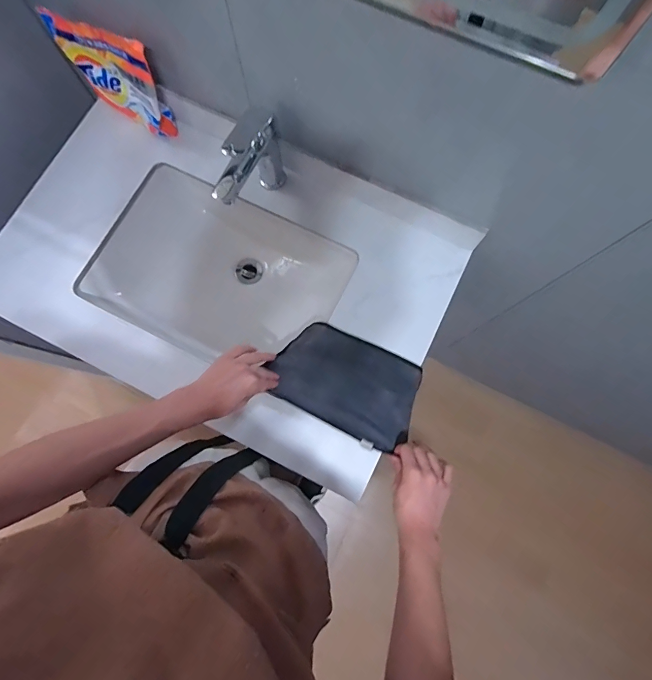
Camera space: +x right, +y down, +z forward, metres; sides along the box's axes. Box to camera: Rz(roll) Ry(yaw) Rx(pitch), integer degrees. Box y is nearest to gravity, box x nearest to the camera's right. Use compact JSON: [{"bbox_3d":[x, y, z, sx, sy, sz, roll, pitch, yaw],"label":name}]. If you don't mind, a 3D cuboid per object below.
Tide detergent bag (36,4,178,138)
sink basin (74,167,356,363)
[{"bbox_3d":[-0.357,-0.453,0.679,0.183,0.177,0.047,32,80,6],"label":"Tide detergent bag"},{"bbox_3d":[-0.195,-0.117,0.773,0.425,0.133,0.306,27,79,5],"label":"sink basin"}]

